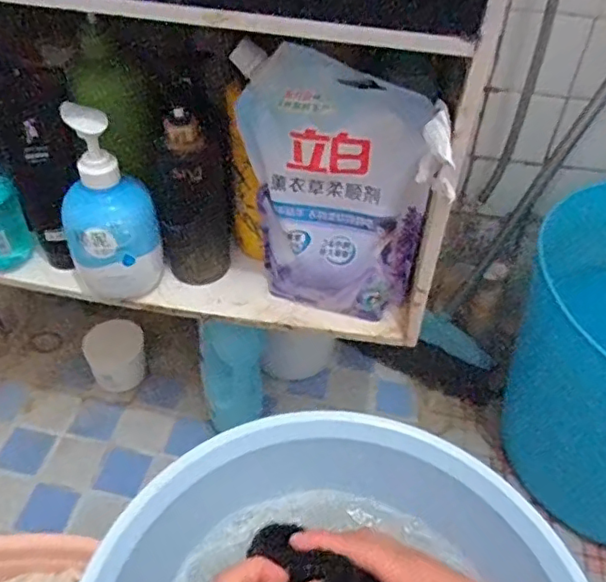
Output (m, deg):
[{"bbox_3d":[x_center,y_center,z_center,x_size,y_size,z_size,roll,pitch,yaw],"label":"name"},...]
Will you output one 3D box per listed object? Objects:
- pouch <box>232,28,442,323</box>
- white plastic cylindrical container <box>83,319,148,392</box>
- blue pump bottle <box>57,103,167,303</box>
[{"bbox_3d":[0.024,-0.088,0.543,0.186,0.234,0.069,22,47,19],"label":"pouch"},{"bbox_3d":[-0.294,0.106,0.919,0.091,0.088,0.077,-9,45,-11],"label":"white plastic cylindrical container"},{"bbox_3d":[-0.186,-0.074,0.557,0.088,0.189,0.061,2,42,-5],"label":"blue pump bottle"}]

